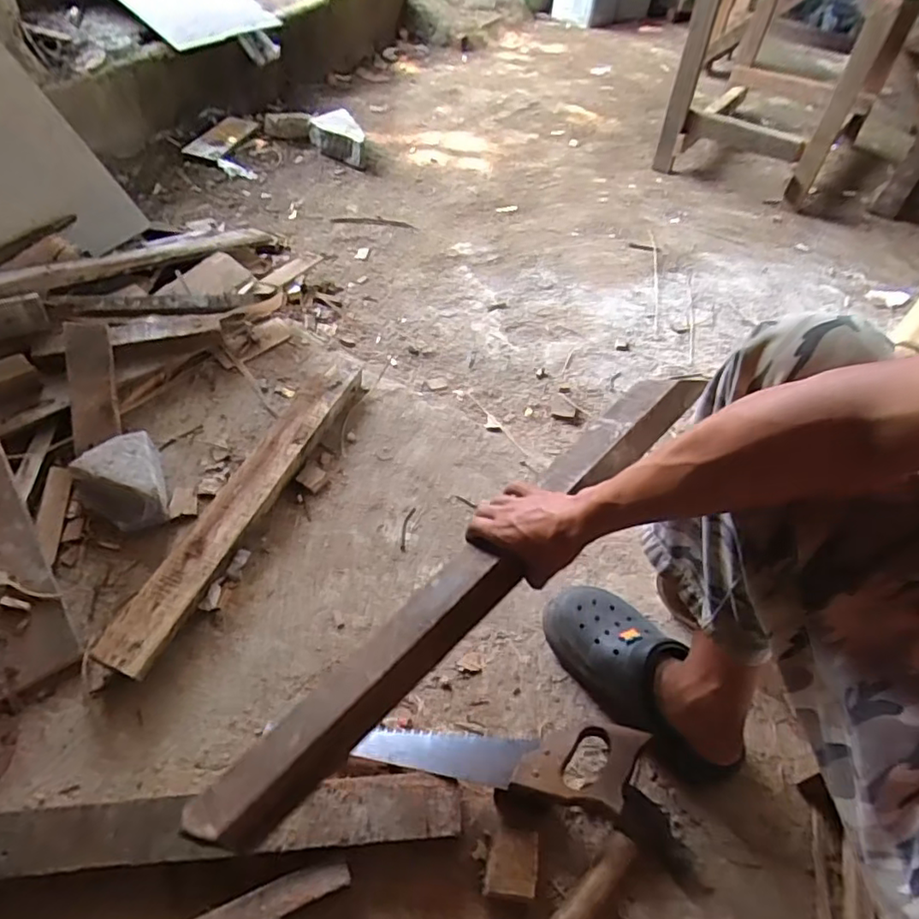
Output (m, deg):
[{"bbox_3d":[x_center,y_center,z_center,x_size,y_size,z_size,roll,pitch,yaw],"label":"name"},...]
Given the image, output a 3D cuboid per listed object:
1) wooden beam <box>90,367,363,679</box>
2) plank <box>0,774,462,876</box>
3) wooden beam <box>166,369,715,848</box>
[{"bbox_3d":[-0.302,0.048,0.881,0.077,0.059,0.572,20,51,11],"label":"wooden beam"},{"bbox_3d":[-0.250,0.376,0.613,0.496,0.042,0.058,-1,50,-6],"label":"plank"},{"bbox_3d":[0.029,0.115,0.638,0.699,0.047,0.073,-41,63,-19],"label":"wooden beam"}]

